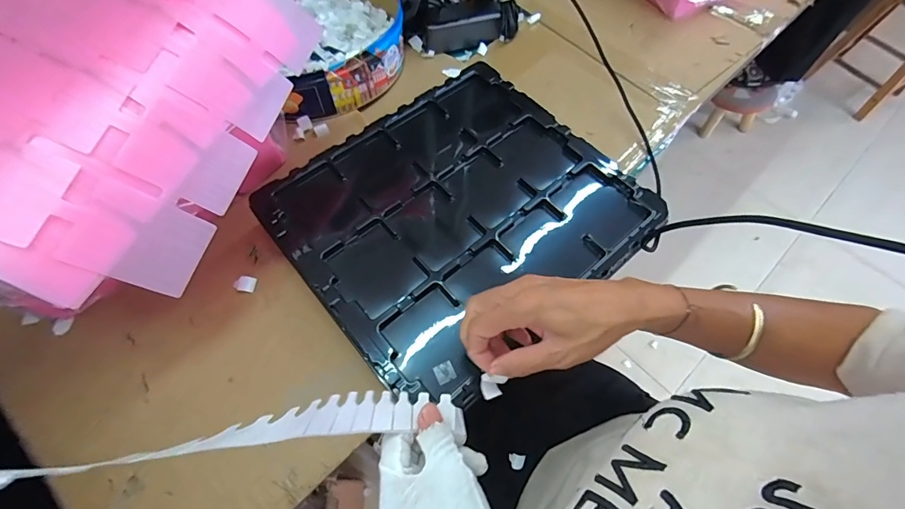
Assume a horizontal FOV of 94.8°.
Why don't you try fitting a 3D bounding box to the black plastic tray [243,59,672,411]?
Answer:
[{"bbox_3d":[0.007,-0.049,0.498,0.368,0.043,0.323,-37,68,-18],"label":"black plastic tray"}]

